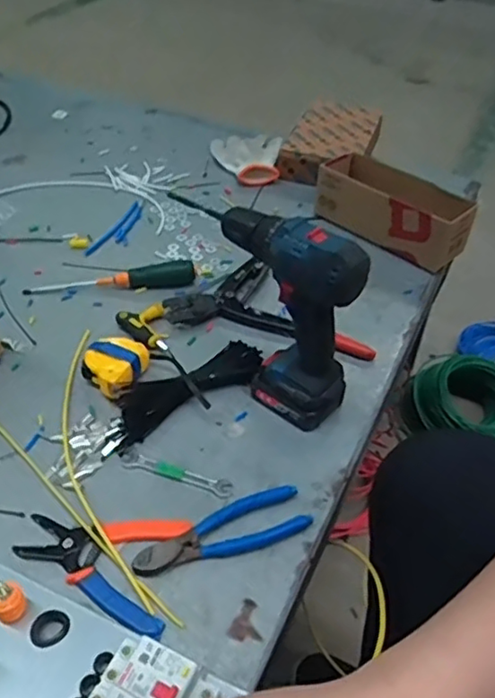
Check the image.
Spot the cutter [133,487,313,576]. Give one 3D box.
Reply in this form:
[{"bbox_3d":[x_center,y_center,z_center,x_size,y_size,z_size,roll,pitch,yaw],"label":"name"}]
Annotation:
[{"bbox_3d":[-0.023,0.169,0.567,0.160,0.014,0.048,-14,46,-17],"label":"cutter"}]

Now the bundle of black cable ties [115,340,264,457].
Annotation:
[{"bbox_3d":[-0.065,0.045,0.692,0.193,0.028,0.053,-26,51,-27],"label":"bundle of black cable ties"}]

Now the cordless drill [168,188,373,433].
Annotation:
[{"bbox_3d":[0.033,-0.038,0.642,0.174,0.214,0.066,31,50,30],"label":"cordless drill"}]

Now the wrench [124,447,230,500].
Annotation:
[{"bbox_3d":[-0.071,0.122,0.619,0.113,0.007,0.022,17,45,14],"label":"wrench"}]

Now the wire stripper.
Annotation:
[{"bbox_3d":[-0.134,0.185,0.544,0.144,0.011,0.110,7,44,4],"label":"wire stripper"}]

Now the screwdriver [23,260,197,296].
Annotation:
[{"bbox_3d":[-0.182,-0.095,0.836,0.223,0.027,0.027,-3,44,-6],"label":"screwdriver"}]

